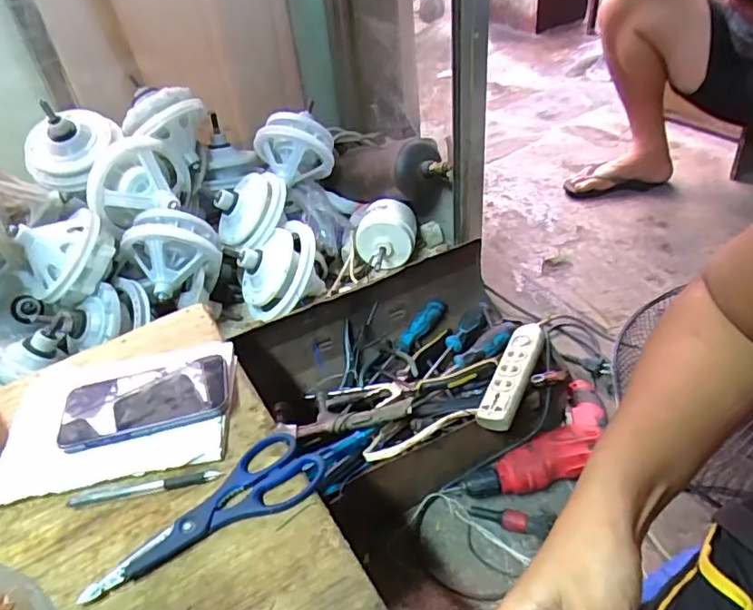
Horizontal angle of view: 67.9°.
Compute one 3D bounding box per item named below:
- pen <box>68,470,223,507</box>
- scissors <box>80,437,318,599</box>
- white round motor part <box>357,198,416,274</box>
[{"bbox_3d":[-0.208,0.163,0.501,0.134,0.008,0.012,-10,40,-4],"label":"pen"},{"bbox_3d":[-0.147,0.171,0.480,0.203,0.016,0.069,-22,43,-18],"label":"scissors"},{"bbox_3d":[0.017,-0.120,0.949,0.095,0.087,0.081,1,41,9],"label":"white round motor part"}]

